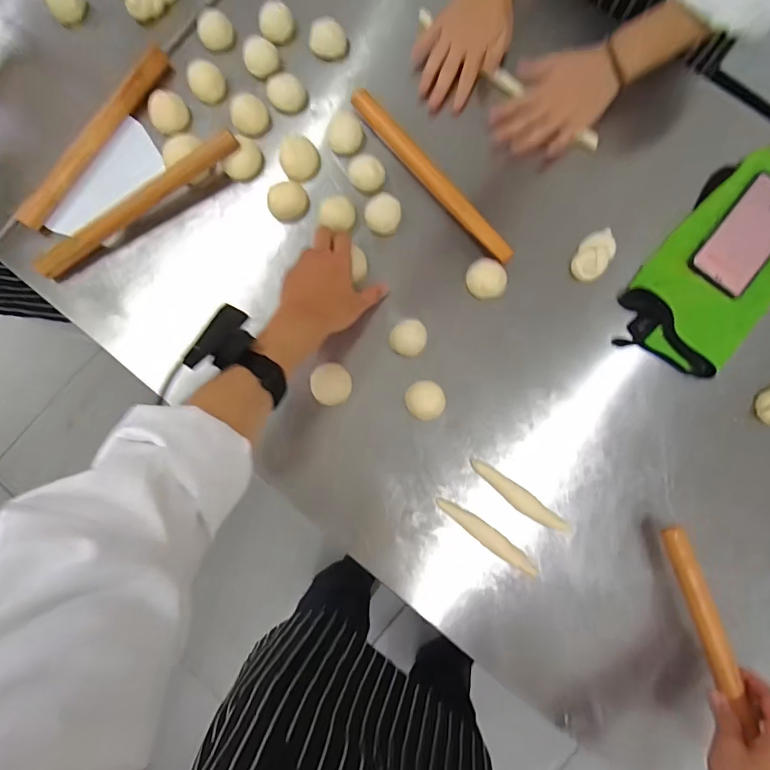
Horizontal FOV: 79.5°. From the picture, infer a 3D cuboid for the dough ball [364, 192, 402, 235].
[{"bbox_3d":[-0.002,-0.222,0.611,0.046,0.042,0.043,0,83,0],"label":"dough ball"}]

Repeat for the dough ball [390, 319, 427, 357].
[{"bbox_3d":[0.031,-0.060,0.590,0.042,0.030,0.046,0,83,0],"label":"dough ball"}]

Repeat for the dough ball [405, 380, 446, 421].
[{"bbox_3d":[0.052,0.019,0.585,0.047,0.025,0.049,0,83,0],"label":"dough ball"}]

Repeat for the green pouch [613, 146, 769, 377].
[{"bbox_3d":[0.428,-0.155,0.583,0.146,0.027,0.289,38,85,4],"label":"green pouch"}]

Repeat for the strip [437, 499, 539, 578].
[{"bbox_3d":[0.126,0.187,0.572,0.145,0.012,0.023,38,85,4],"label":"strip"}]

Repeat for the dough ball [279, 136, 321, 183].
[{"bbox_3d":[-0.113,-0.302,0.618,0.050,0.032,0.042,-22,84,-2],"label":"dough ball"}]

